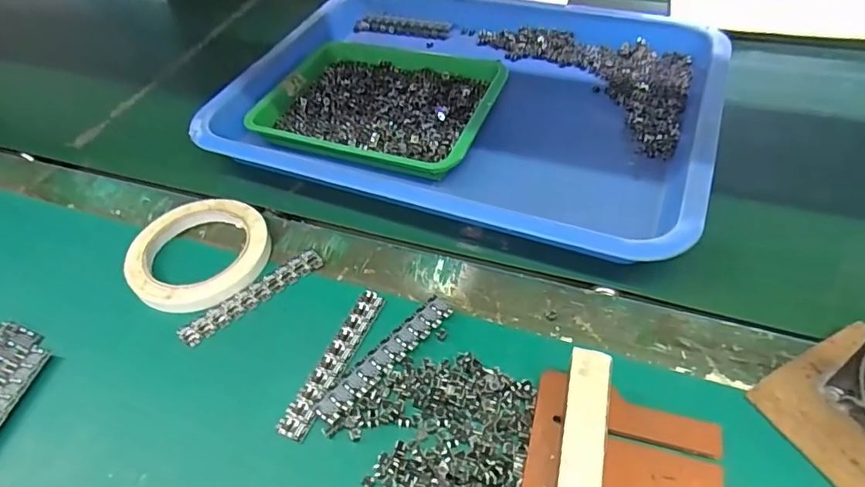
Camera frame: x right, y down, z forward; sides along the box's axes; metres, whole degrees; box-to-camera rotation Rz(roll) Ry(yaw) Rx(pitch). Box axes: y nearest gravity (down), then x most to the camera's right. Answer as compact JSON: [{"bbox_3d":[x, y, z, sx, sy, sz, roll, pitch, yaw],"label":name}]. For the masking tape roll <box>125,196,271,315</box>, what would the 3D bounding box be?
[{"bbox_3d":[-0.177,0.007,0.413,0.100,0.019,0.103,-2,48,3],"label":"masking tape roll"}]

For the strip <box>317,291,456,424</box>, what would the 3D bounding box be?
[{"bbox_3d":[-0.030,0.071,0.347,0.020,0.006,0.107,34,59,30],"label":"strip"}]

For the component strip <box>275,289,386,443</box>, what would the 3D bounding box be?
[{"bbox_3d":[-0.062,0.075,0.352,0.018,0.007,0.110,16,51,18],"label":"component strip"}]

